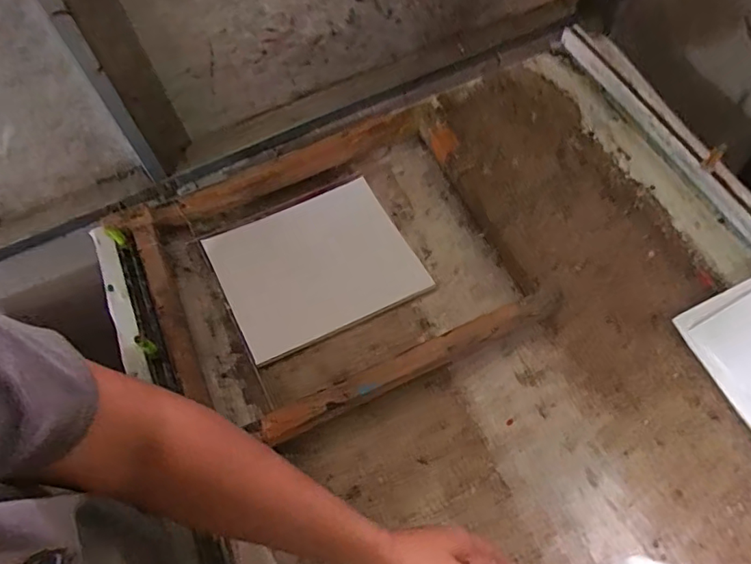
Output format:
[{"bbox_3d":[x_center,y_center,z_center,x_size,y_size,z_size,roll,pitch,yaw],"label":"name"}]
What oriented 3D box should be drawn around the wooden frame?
[{"bbox_3d":[-0.059,-0.035,0.772,0.511,0.066,0.420,-23,63,-9],"label":"wooden frame"}]

